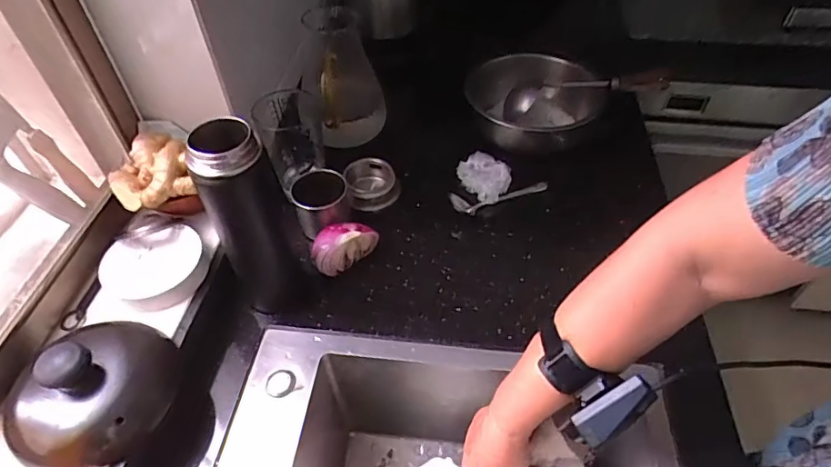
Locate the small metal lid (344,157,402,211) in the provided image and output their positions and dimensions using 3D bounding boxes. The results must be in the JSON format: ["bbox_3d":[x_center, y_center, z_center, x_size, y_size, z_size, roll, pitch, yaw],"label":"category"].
[{"bbox_3d":[-0.061,-0.074,0.726,0.074,0.039,0.071,-6,44,-2],"label":"small metal lid"}]

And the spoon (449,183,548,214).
[{"bbox_3d":[0.122,-0.055,0.722,0.149,0.020,0.025,-12,50,-11],"label":"spoon"}]

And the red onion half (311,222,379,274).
[{"bbox_3d":[-0.093,0.016,0.643,0.083,0.049,0.039,-34,51,-28],"label":"red onion half"}]

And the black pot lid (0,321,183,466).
[{"bbox_3d":[-0.305,0.135,0.471,0.124,0.087,0.146,22,50,25],"label":"black pot lid"}]

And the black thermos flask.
[{"bbox_3d":[-0.169,-0.010,0.535,0.074,0.246,0.063,-17,45,-13],"label":"black thermos flask"}]

